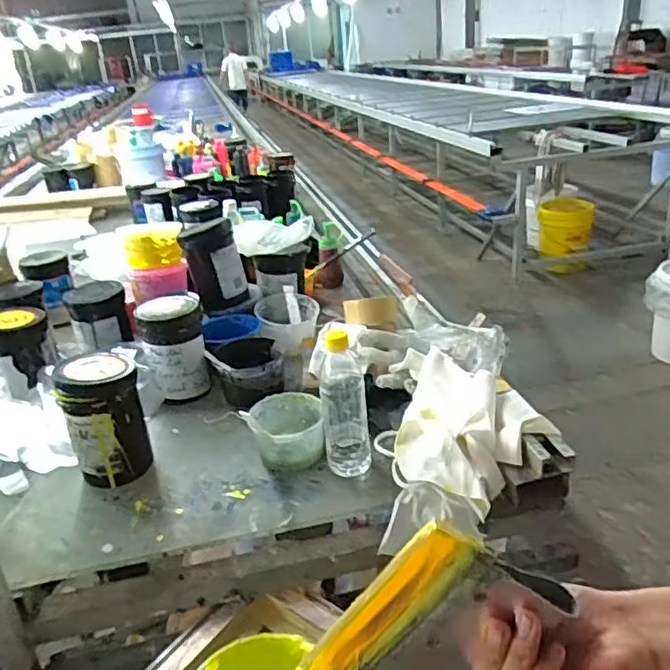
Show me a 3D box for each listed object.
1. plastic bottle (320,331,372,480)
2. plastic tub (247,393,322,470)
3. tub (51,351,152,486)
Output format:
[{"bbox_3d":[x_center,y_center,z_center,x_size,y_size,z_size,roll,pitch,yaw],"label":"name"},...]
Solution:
[{"bbox_3d":[0.014,0.090,0.846,0.063,0.199,0.052,-6,26,-4],"label":"plastic bottle"},{"bbox_3d":[-0.070,0.141,0.927,0.107,0.061,0.107,-7,26,-5],"label":"plastic tub"},{"bbox_3d":[-0.331,0.121,0.893,0.102,0.169,0.094,-4,26,2],"label":"tub"}]

